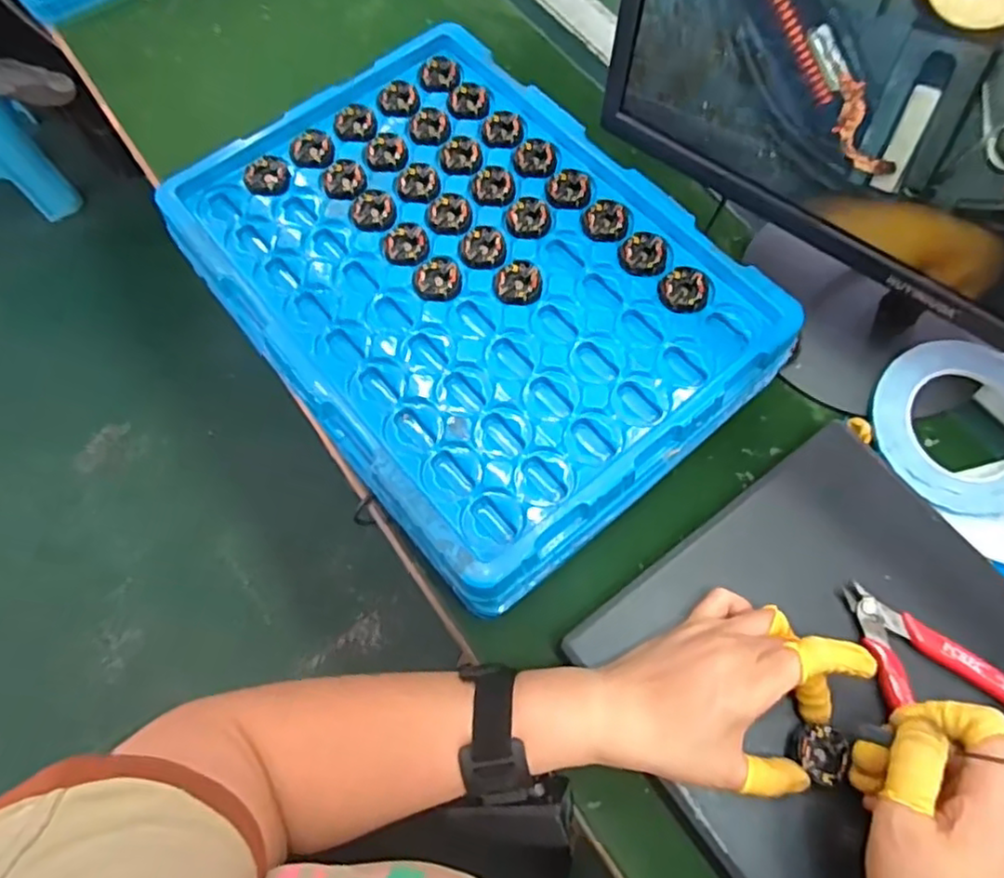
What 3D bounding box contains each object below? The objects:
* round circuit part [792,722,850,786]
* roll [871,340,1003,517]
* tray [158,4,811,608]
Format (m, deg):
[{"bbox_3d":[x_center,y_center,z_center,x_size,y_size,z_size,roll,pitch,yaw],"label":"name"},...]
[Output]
[{"bbox_3d":[0.177,0.176,0.365,0.026,0.012,0.028,17,66,5],"label":"round circuit part"},{"bbox_3d":[0.318,-0.010,0.449,0.117,0.015,0.118,0,77,2],"label":"roll"},{"bbox_3d":[-0.028,-0.112,0.457,0.272,0.066,0.379,-35,71,-16],"label":"tray"}]

